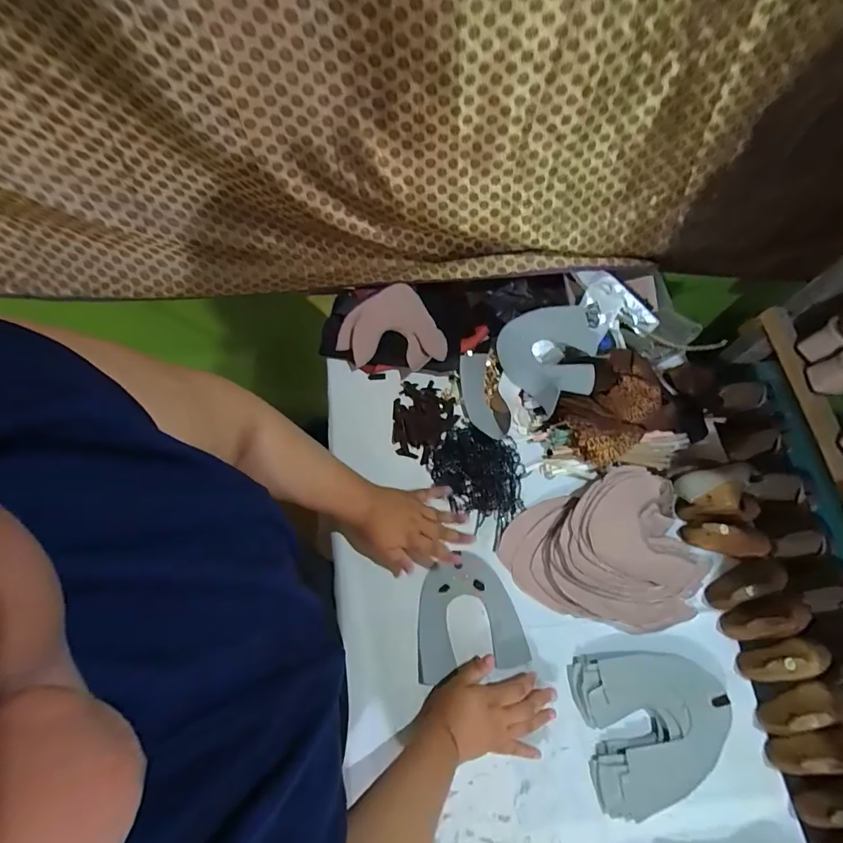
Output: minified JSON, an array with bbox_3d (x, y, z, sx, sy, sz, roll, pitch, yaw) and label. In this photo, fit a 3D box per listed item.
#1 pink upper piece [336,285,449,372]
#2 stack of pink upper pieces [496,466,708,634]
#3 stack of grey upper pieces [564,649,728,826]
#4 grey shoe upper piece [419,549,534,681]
[{"bbox_3d":[-0.057,-0.152,0.783,0.176,0.045,0.164,1,66,-3],"label":"pink upper piece"},{"bbox_3d":[0.291,0.207,0.661,0.297,0.045,0.230,-20,69,-12],"label":"stack of pink upper pieces"},{"bbox_3d":[0.314,0.407,0.581,0.194,0.026,0.179,-7,67,-6],"label":"stack of grey upper pieces"},{"bbox_3d":[0.065,0.279,0.633,0.152,0.009,0.154,-7,70,-7],"label":"grey shoe upper piece"}]

